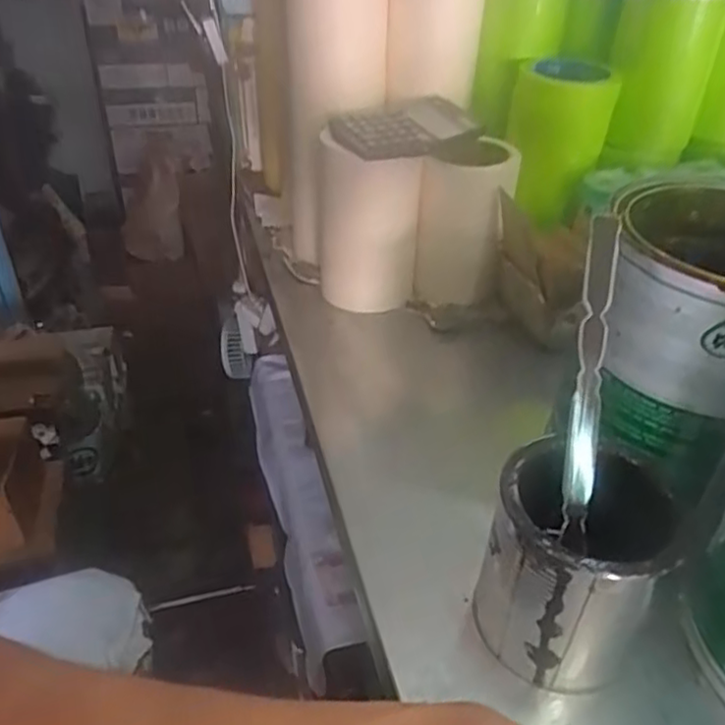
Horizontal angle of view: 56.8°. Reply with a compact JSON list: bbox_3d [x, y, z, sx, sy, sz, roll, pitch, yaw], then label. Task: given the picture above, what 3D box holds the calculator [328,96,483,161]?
[{"bbox_3d":[0.040,-0.212,0.610,0.132,0.019,0.083,-17,41,-23],"label":"calculator"}]

